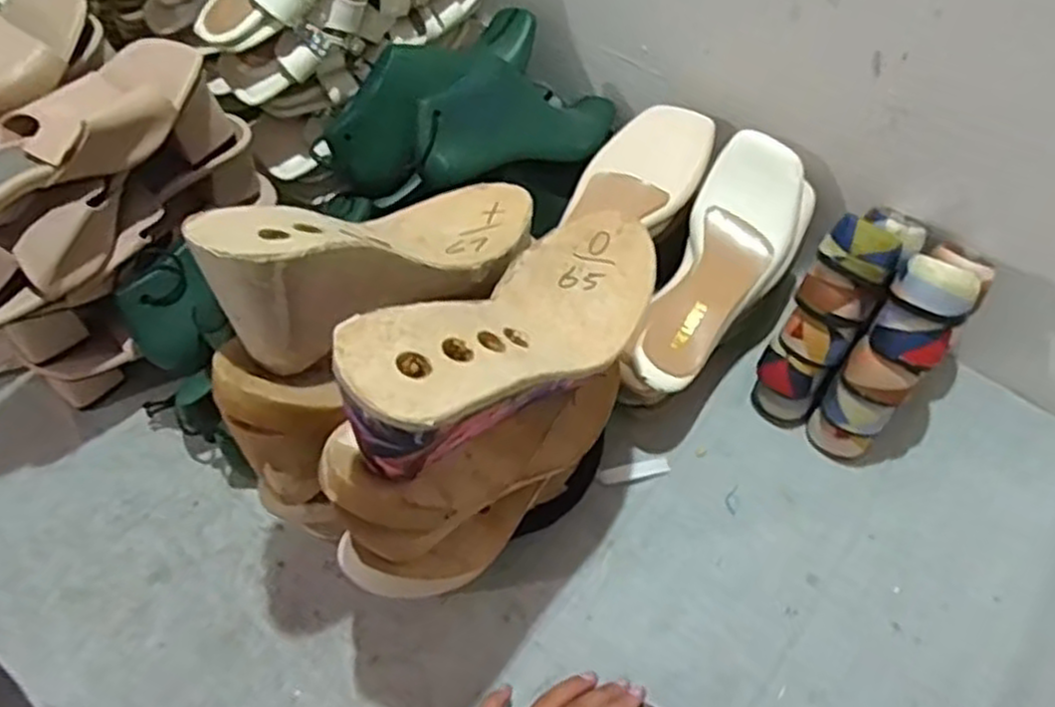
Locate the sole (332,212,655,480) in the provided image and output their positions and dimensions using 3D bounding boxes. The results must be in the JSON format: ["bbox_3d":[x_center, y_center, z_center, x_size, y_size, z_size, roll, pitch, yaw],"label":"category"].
[{"bbox_3d":[-0.008,-0.004,0.424,0.083,0.088,0.251,32,35,18],"label":"sole"}]

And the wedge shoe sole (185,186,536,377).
[{"bbox_3d":[-0.090,-0.048,0.461,0.085,0.087,0.234,38,34,21],"label":"wedge shoe sole"}]

